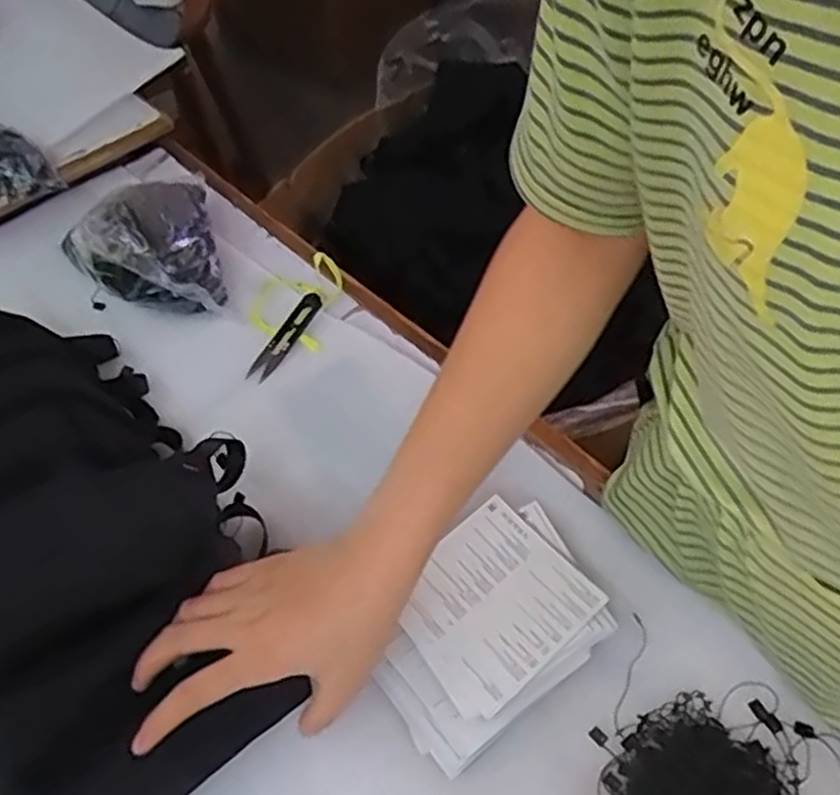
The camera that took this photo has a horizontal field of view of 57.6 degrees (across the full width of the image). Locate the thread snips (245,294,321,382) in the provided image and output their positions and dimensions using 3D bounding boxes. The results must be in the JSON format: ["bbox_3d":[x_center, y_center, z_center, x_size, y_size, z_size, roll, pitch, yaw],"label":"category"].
[{"bbox_3d":[-0.114,-0.053,0.651,0.021,0.005,0.105,19,54,17],"label":"thread snips"}]

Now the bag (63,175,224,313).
[{"bbox_3d":[-0.245,-0.145,0.676,0.118,0.088,0.157,-12,52,-8],"label":"bag"}]

